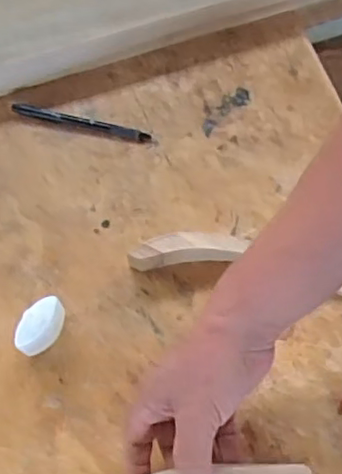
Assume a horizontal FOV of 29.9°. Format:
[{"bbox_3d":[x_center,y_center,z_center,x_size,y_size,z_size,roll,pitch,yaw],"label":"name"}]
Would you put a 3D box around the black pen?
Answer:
[{"bbox_3d":[-0.088,-0.112,0.624,0.136,0.009,0.012,12,72,3],"label":"black pen"}]

